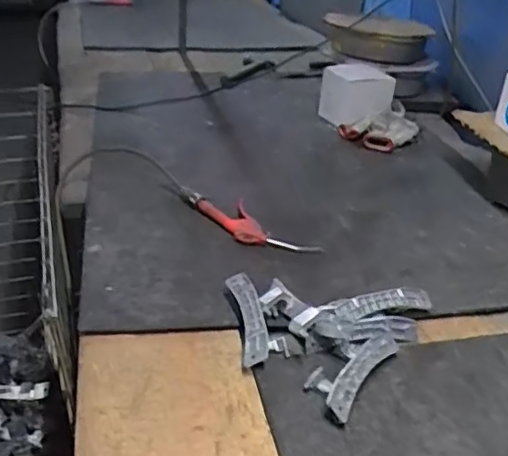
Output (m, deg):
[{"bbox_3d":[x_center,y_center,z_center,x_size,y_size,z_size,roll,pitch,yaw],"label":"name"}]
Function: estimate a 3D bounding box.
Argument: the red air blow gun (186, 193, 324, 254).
[{"bbox_3d":[-0.007,-0.010,1.009,0.236,0.032,0.080,26,36,34],"label":"red air blow gun"}]

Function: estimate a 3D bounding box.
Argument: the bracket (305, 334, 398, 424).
[{"bbox_3d":[0.116,0.162,0.731,0.061,0.028,0.157,21,33,27],"label":"bracket"}]

